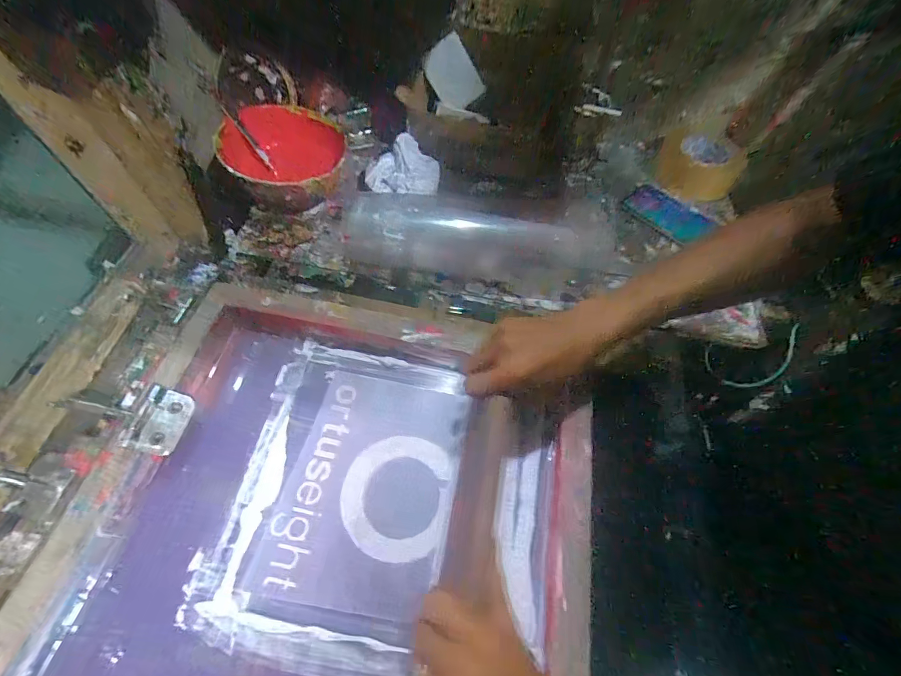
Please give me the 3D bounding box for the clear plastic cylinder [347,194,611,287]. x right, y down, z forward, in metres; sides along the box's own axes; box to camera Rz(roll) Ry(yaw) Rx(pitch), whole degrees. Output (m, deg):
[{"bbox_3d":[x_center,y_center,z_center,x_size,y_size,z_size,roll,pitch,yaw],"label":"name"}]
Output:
[{"bbox_3d":[0.017,-0.130,0.517,0.338,0.096,0.078,11,60,2],"label":"clear plastic cylinder"}]

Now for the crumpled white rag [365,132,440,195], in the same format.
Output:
[{"bbox_3d":[-0.072,-0.255,0.583,0.109,0.064,0.085,3,60,-3],"label":"crumpled white rag"}]

